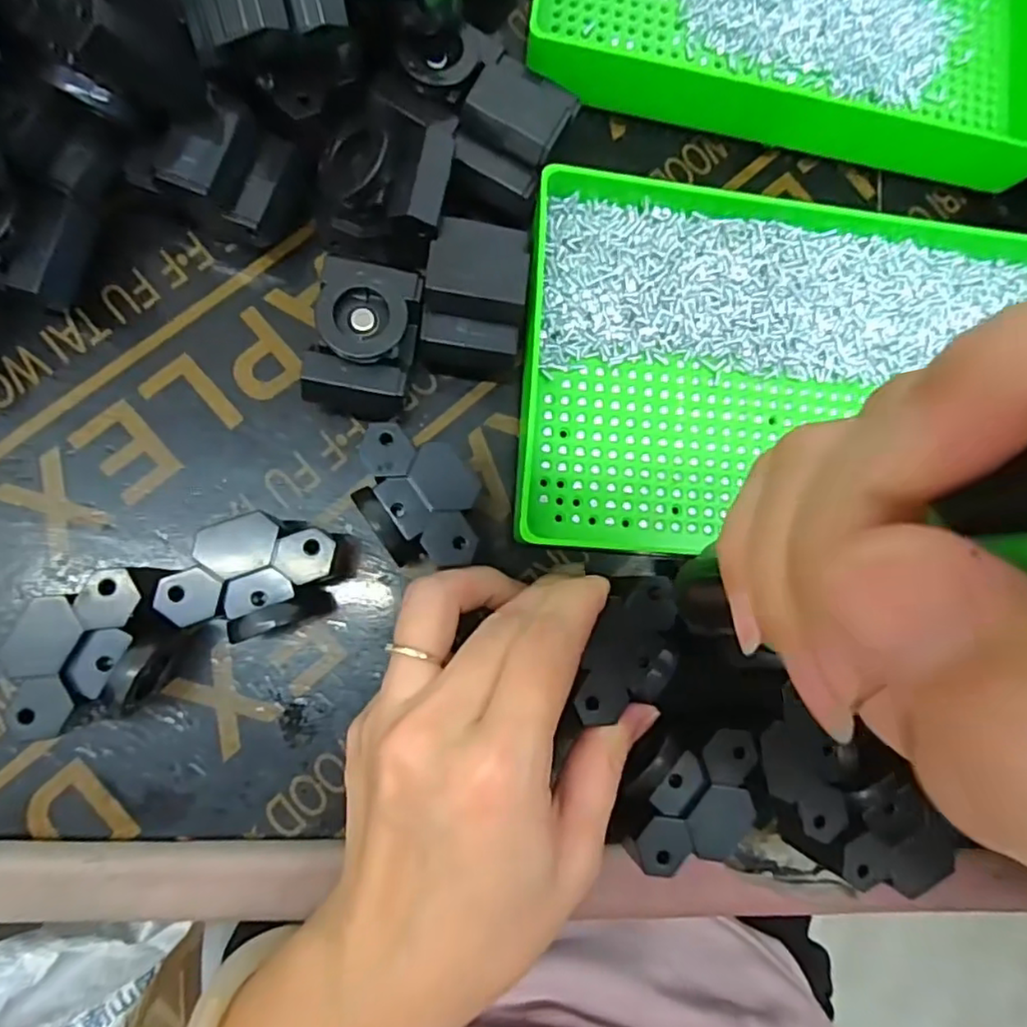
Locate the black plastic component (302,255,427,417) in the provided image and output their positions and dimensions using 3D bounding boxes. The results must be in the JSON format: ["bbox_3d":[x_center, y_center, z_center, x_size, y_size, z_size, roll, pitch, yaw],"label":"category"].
[{"bbox_3d":[-0.057,-0.067,0.248,0.037,0.041,0.054,11,83,-6],"label":"black plastic component"}]

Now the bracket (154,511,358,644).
[{"bbox_3d":[-0.090,0.023,0.232,0.059,0.043,0.038,-17,86,-9],"label":"bracket"}]

